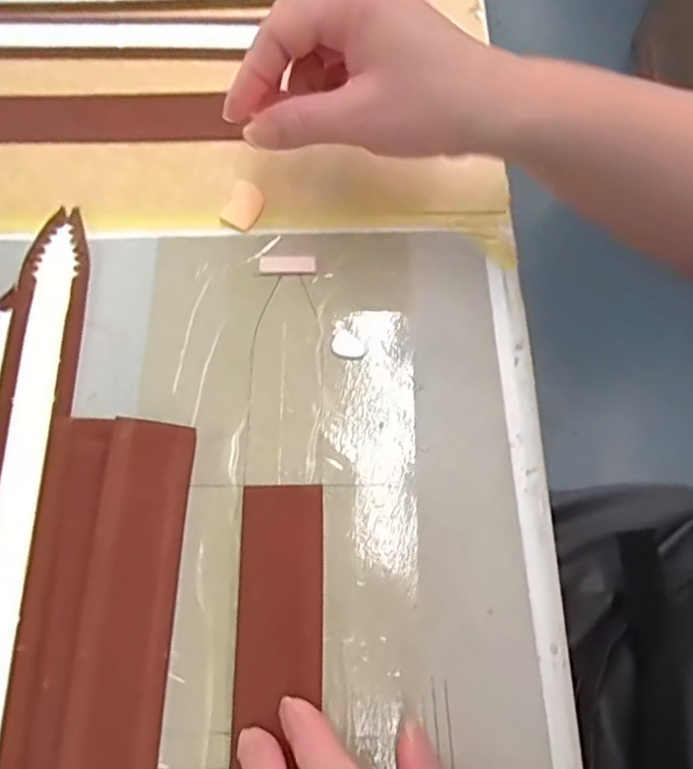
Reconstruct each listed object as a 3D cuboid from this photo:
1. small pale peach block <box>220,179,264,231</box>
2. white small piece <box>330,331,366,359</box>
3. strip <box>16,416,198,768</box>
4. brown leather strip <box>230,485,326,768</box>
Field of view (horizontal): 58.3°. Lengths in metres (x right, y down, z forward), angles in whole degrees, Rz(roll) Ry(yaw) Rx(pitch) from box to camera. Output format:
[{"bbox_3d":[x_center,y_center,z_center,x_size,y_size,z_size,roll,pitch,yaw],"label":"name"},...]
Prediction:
[{"bbox_3d":[-0.057,-0.100,0.343,0.019,0.004,0.027,18,69,8],"label":"small pale peach block"},{"bbox_3d":[0.001,-0.020,0.311,0.017,0.004,0.013,26,70,11],"label":"white small piece"},{"bbox_3d":[-0.097,0.182,0.222,0.056,0.017,0.351,-2,67,0],"label":"strip"},{"bbox_3d":[-0.033,0.213,0.219,0.038,0.010,0.355,2,68,1],"label":"brown leather strip"}]

